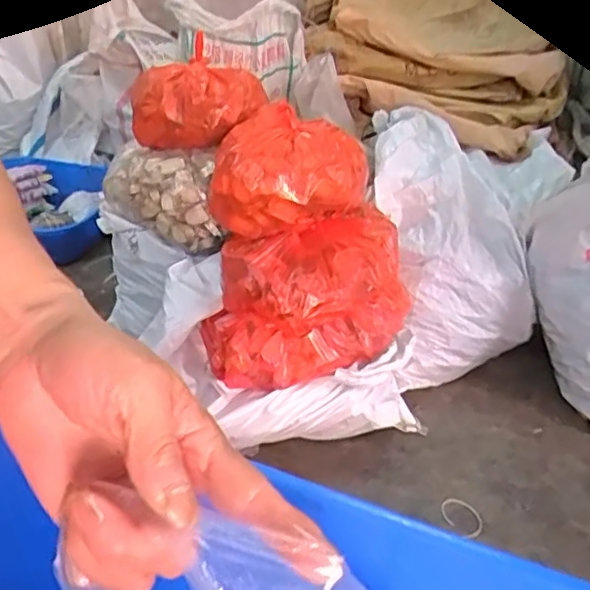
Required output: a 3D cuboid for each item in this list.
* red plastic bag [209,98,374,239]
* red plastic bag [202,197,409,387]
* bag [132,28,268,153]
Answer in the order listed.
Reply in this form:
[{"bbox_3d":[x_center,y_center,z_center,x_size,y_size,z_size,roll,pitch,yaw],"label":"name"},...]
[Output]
[{"bbox_3d":[-0.014,-0.242,1.159,0.304,0.184,0.221,3,30,2],"label":"red plastic bag"},{"bbox_3d":[0.044,0.003,1.178,0.399,0.252,0.222,-10,32,-19],"label":"red plastic bag"},{"bbox_3d":[-0.212,-0.424,1.301,0.285,0.180,0.180,-6,30,-12],"label":"bag"}]

